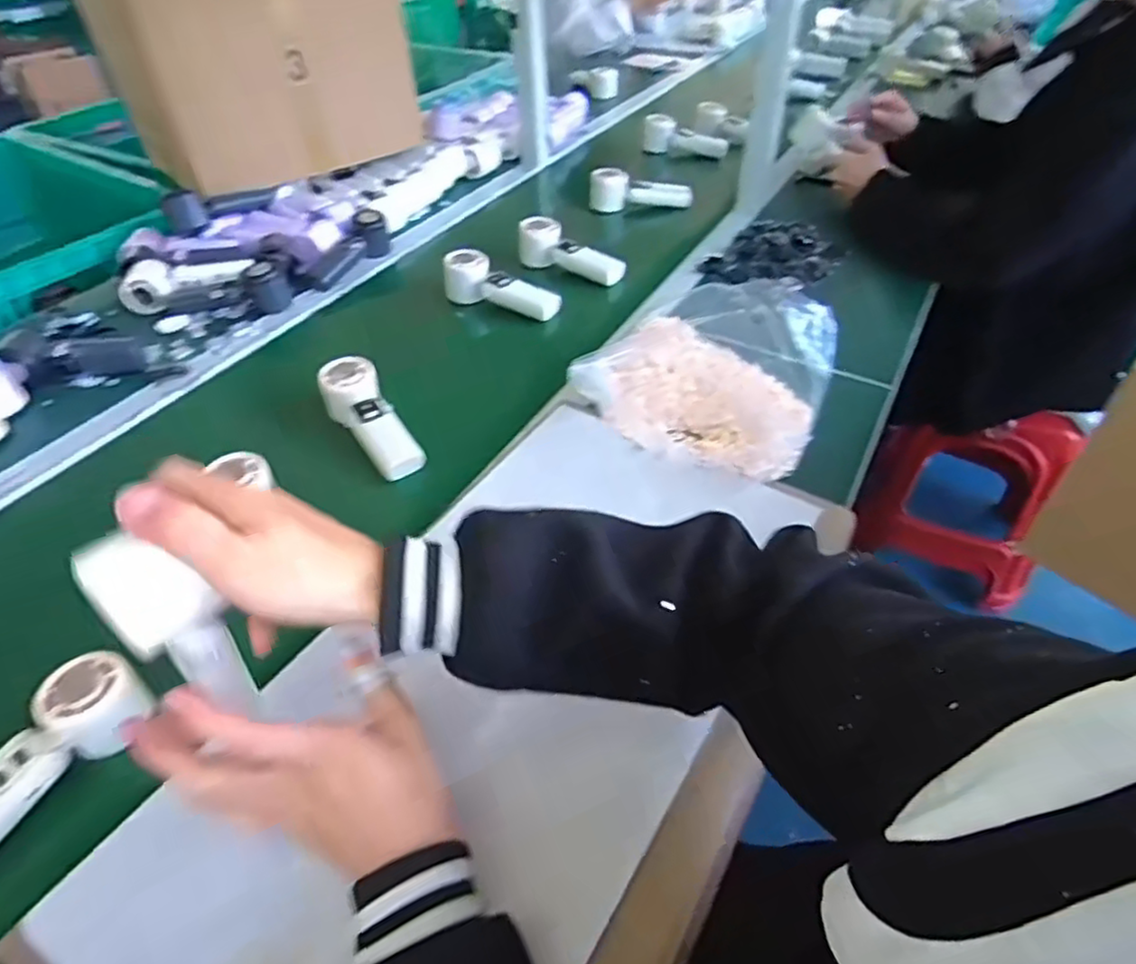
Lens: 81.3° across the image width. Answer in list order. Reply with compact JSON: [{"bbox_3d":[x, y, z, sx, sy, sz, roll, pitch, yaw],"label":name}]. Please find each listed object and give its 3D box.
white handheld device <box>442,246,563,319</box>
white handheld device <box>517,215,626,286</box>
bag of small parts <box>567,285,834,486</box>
[{"bbox_3d":[-0.091,-0.272,0.916,0.170,0.057,0.049,20,49,19],"label":"white handheld device"},{"bbox_3d":[0.003,-0.340,0.980,0.164,0.055,0.054,29,53,26],"label":"white handheld device"},{"bbox_3d":[0.162,-0.132,0.746,0.243,0.078,0.268,21,50,20],"label":"bag of small parts"}]

